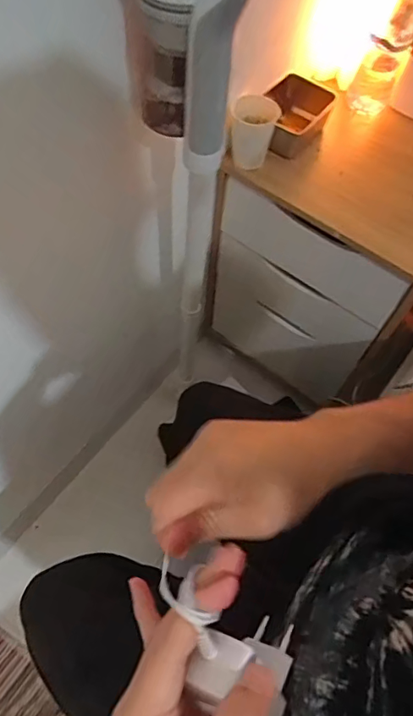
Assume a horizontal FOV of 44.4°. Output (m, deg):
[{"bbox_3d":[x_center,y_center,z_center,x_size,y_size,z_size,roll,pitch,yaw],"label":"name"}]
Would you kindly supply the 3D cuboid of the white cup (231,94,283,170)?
[{"bbox_3d":[0.073,-0.356,0.794,0.069,0.087,0.075,2,62,-3],"label":"white cup"}]

